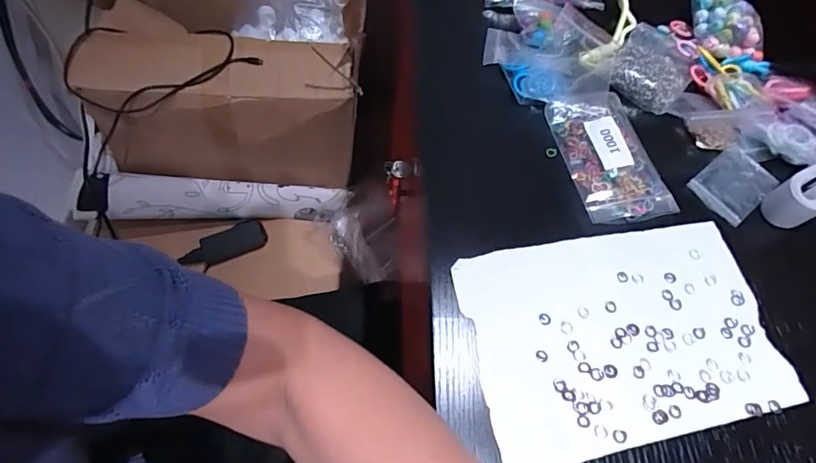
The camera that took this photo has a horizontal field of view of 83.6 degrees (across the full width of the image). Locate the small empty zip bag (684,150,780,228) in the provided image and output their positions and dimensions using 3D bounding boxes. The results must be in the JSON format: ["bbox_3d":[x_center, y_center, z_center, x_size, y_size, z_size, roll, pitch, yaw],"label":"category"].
[{"bbox_3d":[0.275,-0.039,0.384,0.067,0.008,0.048,-32,70,-20],"label":"small empty zip bag"}]

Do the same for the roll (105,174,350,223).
[{"bbox_3d":[-0.326,-0.059,0.868,0.415,0.060,0.061,0,61,-17],"label":"roll"}]

